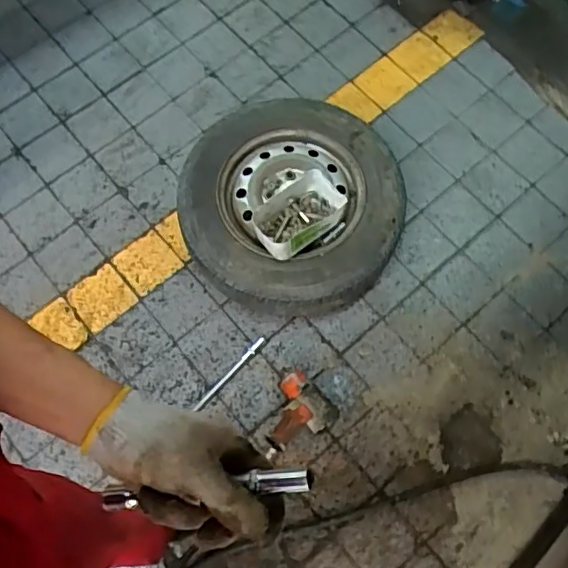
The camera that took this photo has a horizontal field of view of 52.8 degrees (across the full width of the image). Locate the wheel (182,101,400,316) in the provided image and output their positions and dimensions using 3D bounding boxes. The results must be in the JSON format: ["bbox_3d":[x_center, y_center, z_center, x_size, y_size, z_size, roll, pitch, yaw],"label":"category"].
[{"bbox_3d":[0.013,-0.231,1.492,0.548,0.203,0.577,0,71,1],"label":"wheel"}]

